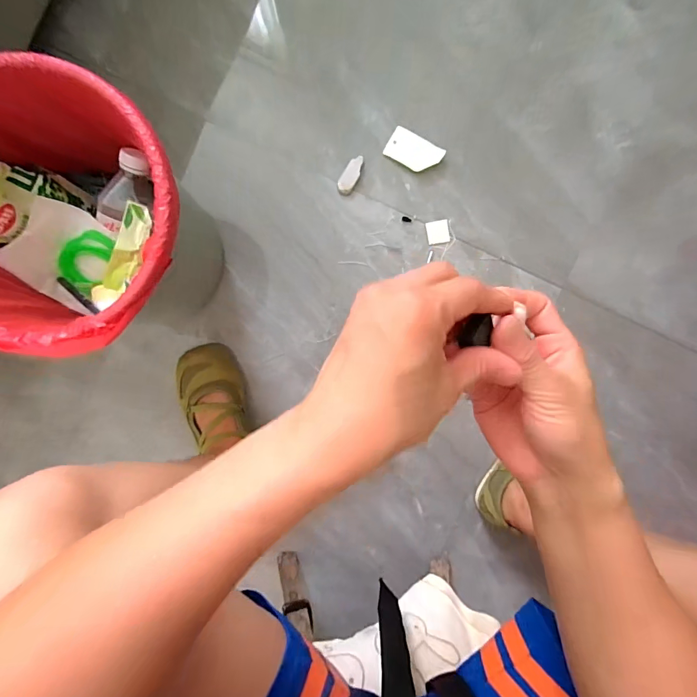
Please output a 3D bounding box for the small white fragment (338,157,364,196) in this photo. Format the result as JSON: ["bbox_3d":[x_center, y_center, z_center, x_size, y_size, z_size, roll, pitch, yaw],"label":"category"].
[{"bbox_3d":[0.004,-0.272,0.631,0.025,0.010,0.062,31,91,-3],"label":"small white fragment"}]

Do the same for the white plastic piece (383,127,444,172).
[{"bbox_3d":[0.103,-0.309,0.630,0.085,0.017,0.052,32,91,-3],"label":"white plastic piece"}]

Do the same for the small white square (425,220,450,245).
[{"bbox_3d":[0.145,-0.187,0.645,0.037,0.005,0.035,-11,93,-1],"label":"small white square"}]

